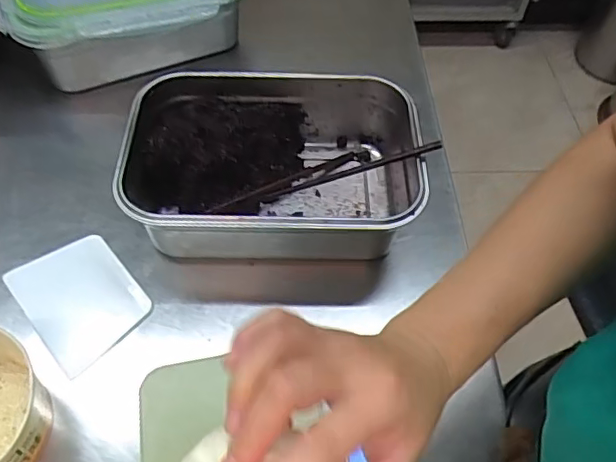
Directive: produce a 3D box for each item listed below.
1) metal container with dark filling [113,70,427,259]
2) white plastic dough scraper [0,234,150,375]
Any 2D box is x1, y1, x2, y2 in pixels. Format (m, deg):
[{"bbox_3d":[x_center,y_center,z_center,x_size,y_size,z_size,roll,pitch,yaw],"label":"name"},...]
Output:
[{"bbox_3d":[-0.036,-0.057,0.573,0.284,0.100,0.194,2,55,-1],"label":"metal container with dark filling"},{"bbox_3d":[-0.218,0.060,0.537,0.094,0.006,0.131,-35,62,-25],"label":"white plastic dough scraper"}]

